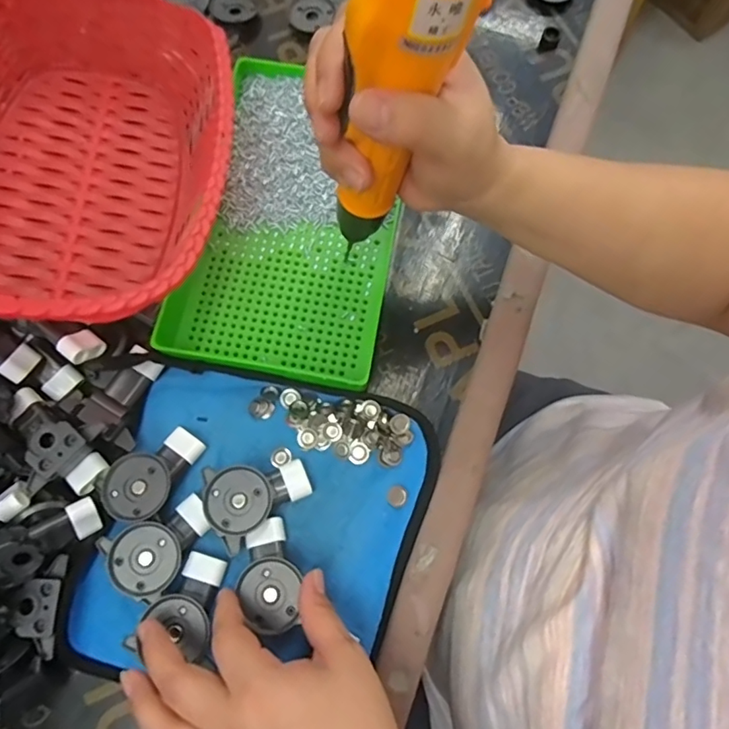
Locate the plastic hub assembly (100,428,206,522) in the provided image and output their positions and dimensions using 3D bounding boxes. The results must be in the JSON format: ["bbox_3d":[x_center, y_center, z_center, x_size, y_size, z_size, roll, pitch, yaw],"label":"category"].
[{"bbox_3d":[-0.136,0.073,0.347,0.066,0.025,0.040,-36,79,-11],"label":"plastic hub assembly"}]

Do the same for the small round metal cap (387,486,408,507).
[{"bbox_3d":[0.022,0.087,0.349,0.013,0.005,0.013,0,75,0],"label":"small round metal cap"}]

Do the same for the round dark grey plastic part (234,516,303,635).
[{"bbox_3d":[-0.060,0.131,0.328,0.036,0.019,0.063,-16,75,-4],"label":"round dark grey plastic part"}]

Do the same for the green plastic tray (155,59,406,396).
[{"bbox_3d":[-0.048,-0.107,0.391,0.148,0.030,0.230,12,75,2],"label":"green plastic tray"}]

